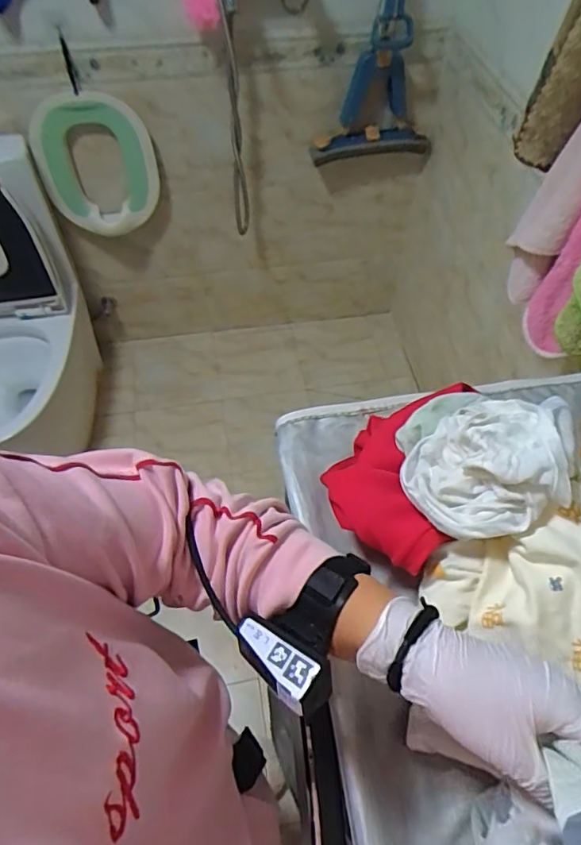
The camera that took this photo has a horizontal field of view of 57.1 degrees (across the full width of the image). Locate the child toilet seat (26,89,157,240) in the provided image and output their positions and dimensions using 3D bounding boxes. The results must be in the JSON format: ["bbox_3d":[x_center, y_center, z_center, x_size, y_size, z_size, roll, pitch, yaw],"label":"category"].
[{"bbox_3d":[-0.507,-0.676,1.421,0.293,0.359,0.086,-6,56,-4],"label":"child toilet seat"}]

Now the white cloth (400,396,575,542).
[{"bbox_3d":[0.186,0.032,0.478,0.152,0.069,0.118,-25,59,-17],"label":"white cloth"}]

